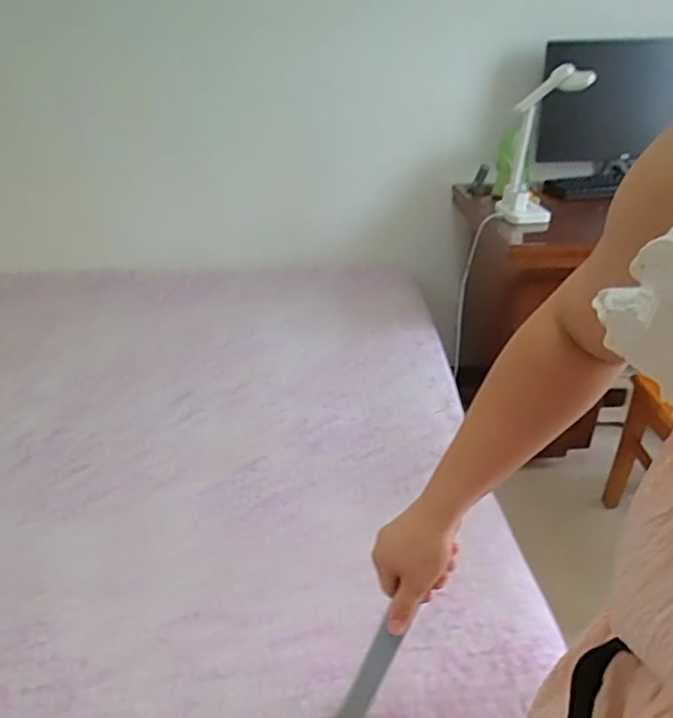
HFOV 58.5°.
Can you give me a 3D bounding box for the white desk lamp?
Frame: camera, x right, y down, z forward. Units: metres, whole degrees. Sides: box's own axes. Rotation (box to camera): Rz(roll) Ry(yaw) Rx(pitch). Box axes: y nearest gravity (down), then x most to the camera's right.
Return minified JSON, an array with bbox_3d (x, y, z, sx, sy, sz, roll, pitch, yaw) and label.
[{"bbox_3d":[0.502,-0.518,1.470,0.163,0.349,0.111,9,32,17],"label":"white desk lamp"}]

